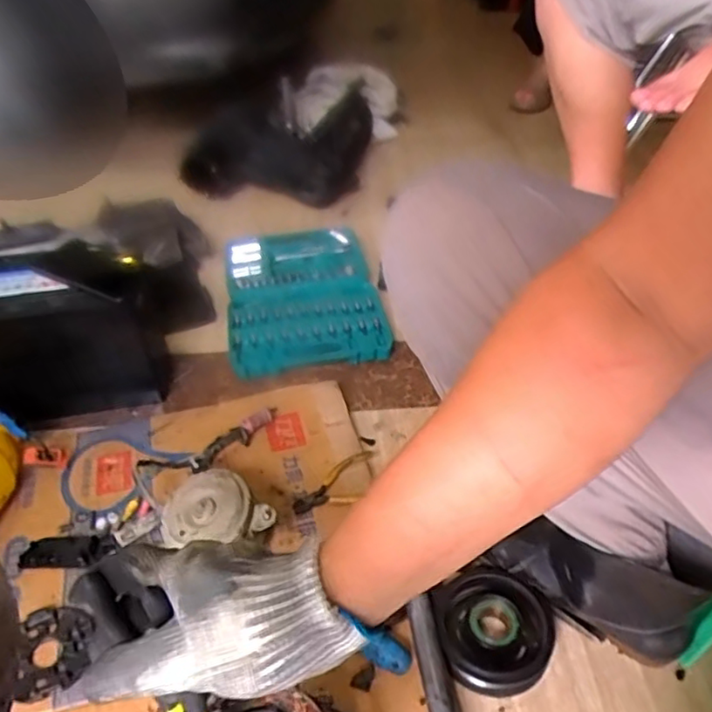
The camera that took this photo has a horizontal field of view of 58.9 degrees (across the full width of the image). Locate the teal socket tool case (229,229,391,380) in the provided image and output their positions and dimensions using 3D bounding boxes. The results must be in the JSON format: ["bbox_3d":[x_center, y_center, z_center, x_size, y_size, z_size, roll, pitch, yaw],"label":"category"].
[{"bbox_3d":[-0.092,-0.119,1.081,0.254,0.032,0.383,-7,41,-9],"label":"teal socket tool case"}]

